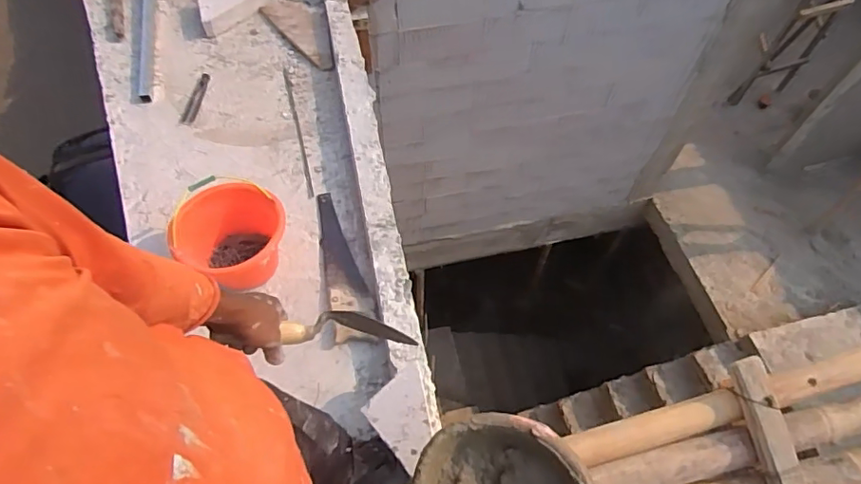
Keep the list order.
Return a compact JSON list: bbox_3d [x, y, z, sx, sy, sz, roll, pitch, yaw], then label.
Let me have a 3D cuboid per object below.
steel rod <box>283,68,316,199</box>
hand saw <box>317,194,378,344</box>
[{"bbox_3d":[-0.455,-0.391,1.837,0.019,0.019,0.593,-14,60,-9],"label":"steel rod"},{"bbox_3d":[-0.250,0.062,1.546,0.120,0.034,0.530,-11,60,-8],"label":"hand saw"}]

